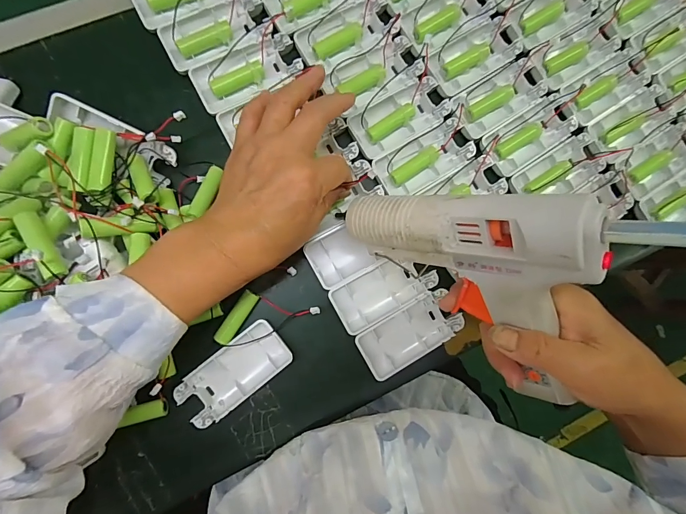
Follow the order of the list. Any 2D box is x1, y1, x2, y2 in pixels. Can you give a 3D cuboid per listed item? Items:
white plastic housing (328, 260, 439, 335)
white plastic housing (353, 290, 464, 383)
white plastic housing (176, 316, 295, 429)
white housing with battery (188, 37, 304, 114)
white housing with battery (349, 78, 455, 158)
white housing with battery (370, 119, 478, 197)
[{"bbox_3d":[0.036,0.030,0.327,0.091,0.017,0.043,-28,89,-6],"label":"white plastic housing"},{"bbox_3d":[0.059,0.068,0.327,0.091,0.017,0.047,-32,89,-6],"label":"white plastic housing"},{"bbox_3d":[-0.091,0.098,0.308,0.093,0.017,0.045,-39,90,-6],"label":"white plastic housing"},{"bbox_3d":[-0.087,-0.165,0.325,0.091,0.017,0.041,-30,89,-6],"label":"white housing with battery"},{"bbox_3d":[0.051,-0.129,0.337,0.090,0.017,0.045,-30,89,-6],"label":"white housing with battery"},{"bbox_3d":[0.075,-0.090,0.335,0.088,0.014,0.044,-31,89,-6],"label":"white housing with battery"}]

